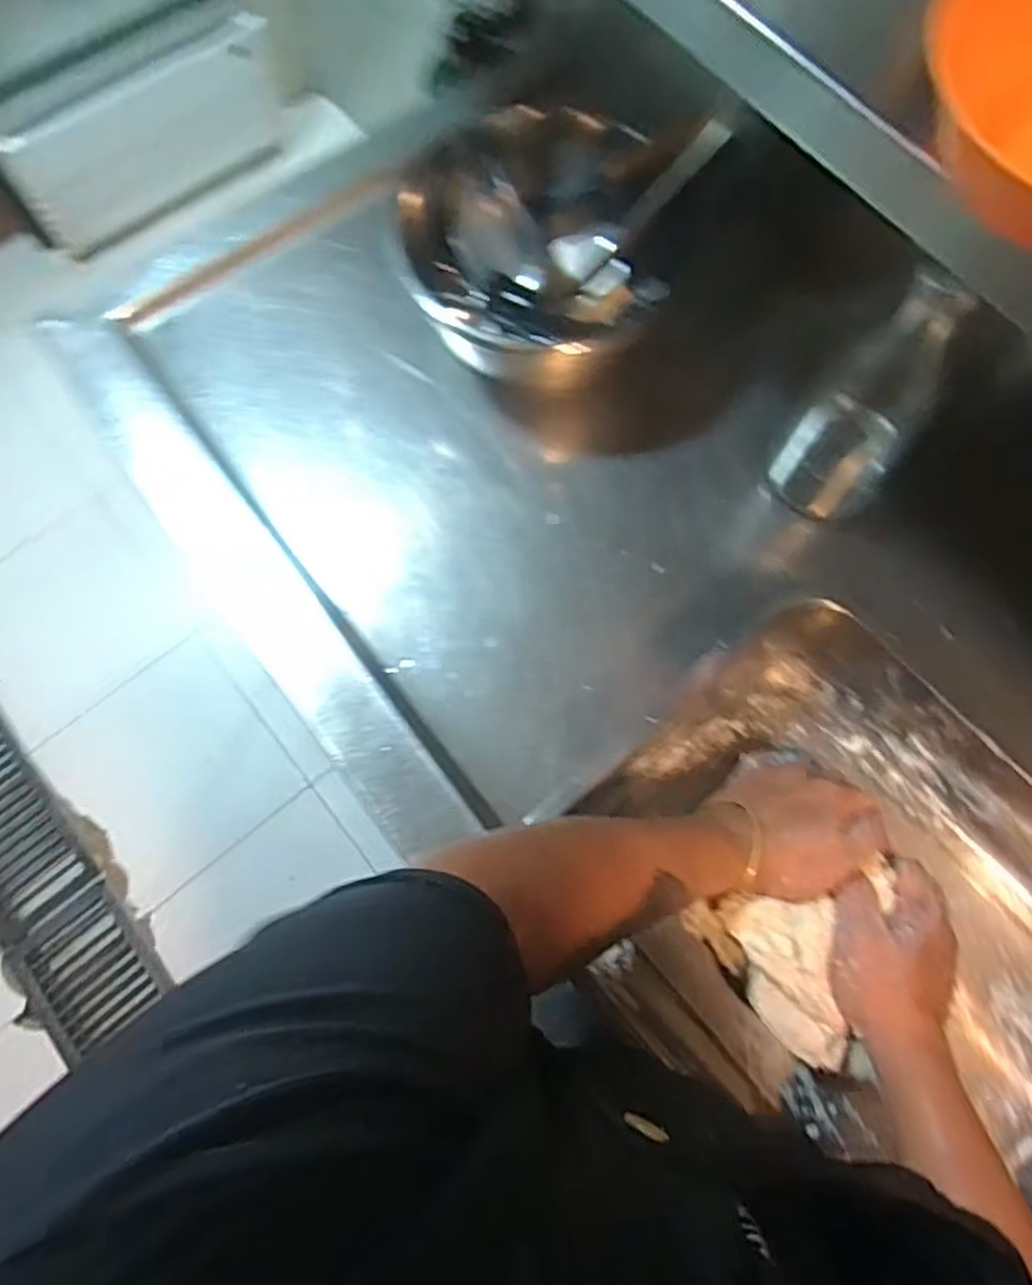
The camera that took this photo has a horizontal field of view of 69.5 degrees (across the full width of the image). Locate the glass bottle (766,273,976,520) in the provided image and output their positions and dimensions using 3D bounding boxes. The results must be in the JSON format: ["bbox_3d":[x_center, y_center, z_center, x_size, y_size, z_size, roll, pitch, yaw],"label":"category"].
[{"bbox_3d":[0.281,-0.180,0.580,0.079,0.244,0.086,-43,78,-13],"label":"glass bottle"}]

